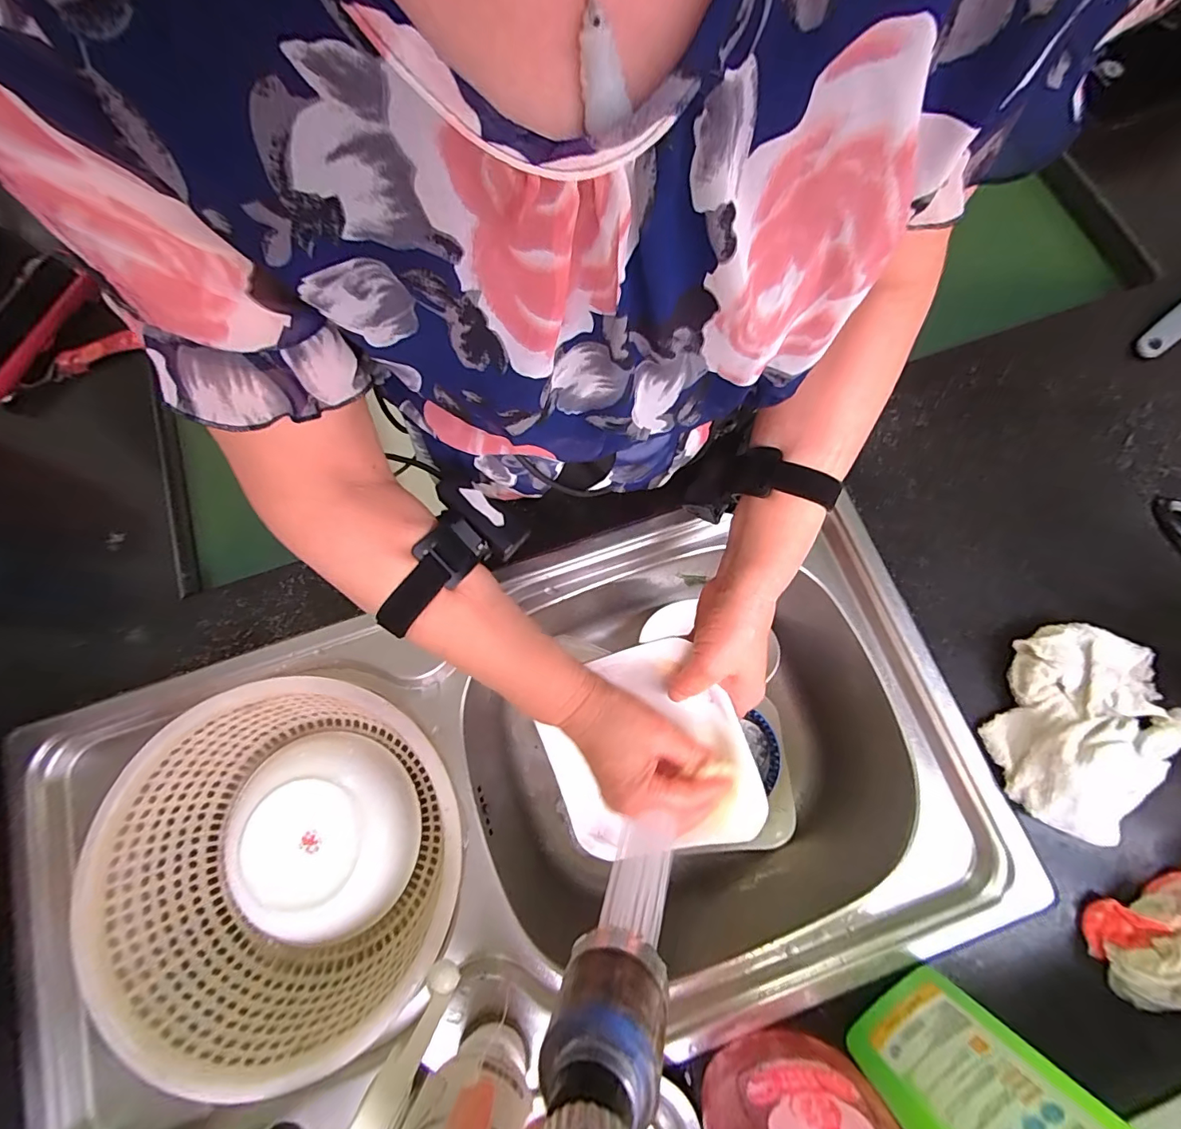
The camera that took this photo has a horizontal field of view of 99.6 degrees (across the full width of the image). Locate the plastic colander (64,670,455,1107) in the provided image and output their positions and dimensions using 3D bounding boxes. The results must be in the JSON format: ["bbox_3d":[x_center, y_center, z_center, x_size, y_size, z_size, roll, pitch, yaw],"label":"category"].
[{"bbox_3d":[-0.249,0.247,0.432,0.281,0.096,0.277,8,76,3],"label":"plastic colander"}]

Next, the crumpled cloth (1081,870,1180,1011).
[{"bbox_3d":[0.411,0.263,0.350,0.101,0.037,0.057,-16,76,-3],"label":"crumpled cloth"}]

